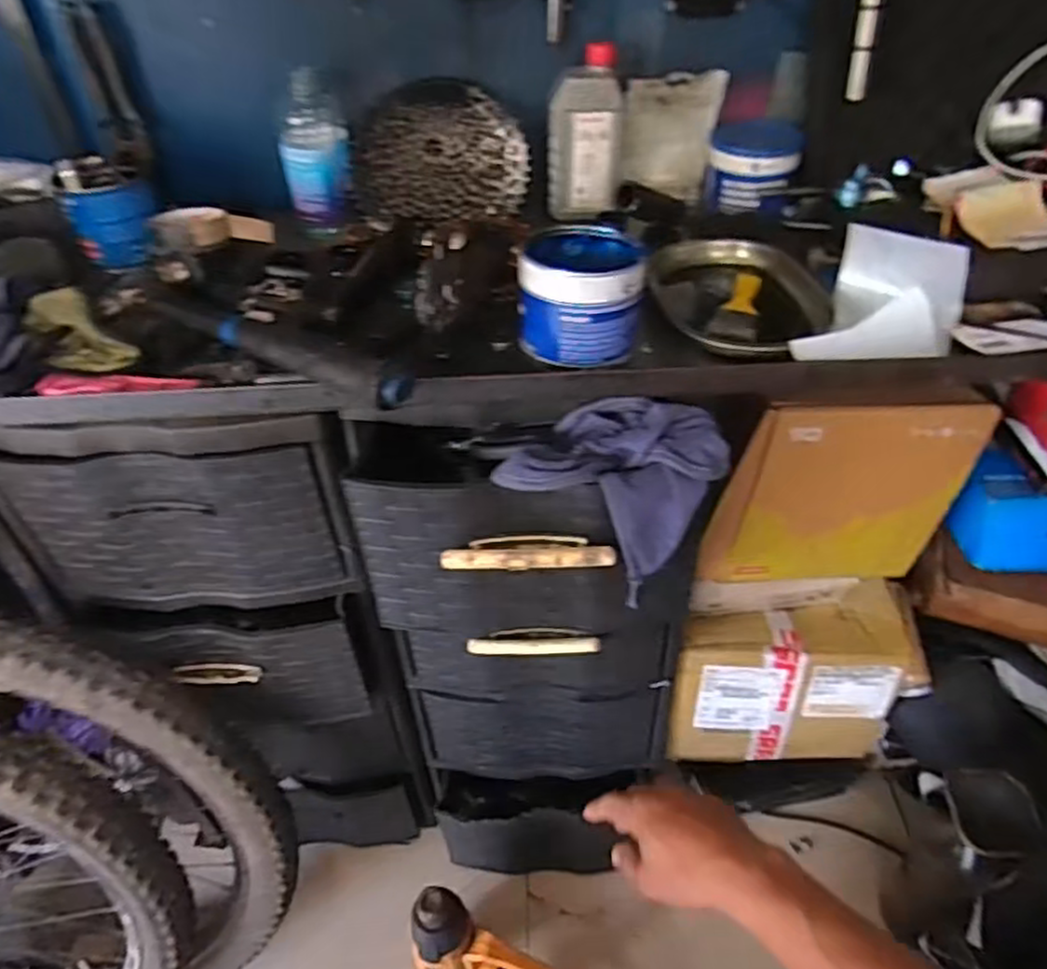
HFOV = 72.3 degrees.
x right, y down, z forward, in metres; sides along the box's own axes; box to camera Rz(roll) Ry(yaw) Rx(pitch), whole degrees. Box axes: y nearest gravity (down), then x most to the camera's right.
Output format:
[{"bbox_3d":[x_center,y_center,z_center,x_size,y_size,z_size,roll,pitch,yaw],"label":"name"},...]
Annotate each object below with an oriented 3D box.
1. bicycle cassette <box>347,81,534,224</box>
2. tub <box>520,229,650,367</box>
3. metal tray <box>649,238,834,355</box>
[{"bbox_3d":[-0.096,-0.371,0.807,0.197,0.074,0.165,-5,86,1],"label":"bicycle cassette"},{"bbox_3d":[0.046,-0.161,0.607,0.096,0.078,0.103,-2,42,1],"label":"tub"},{"bbox_3d":[0.205,-0.175,0.677,0.157,0.041,0.228,-5,42,-2],"label":"metal tray"}]

